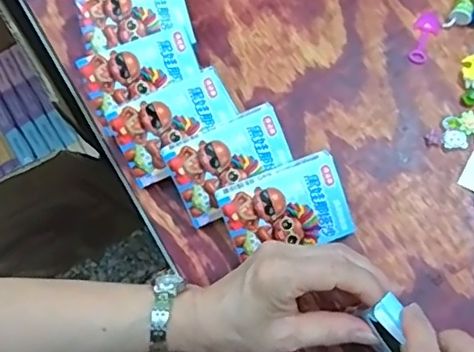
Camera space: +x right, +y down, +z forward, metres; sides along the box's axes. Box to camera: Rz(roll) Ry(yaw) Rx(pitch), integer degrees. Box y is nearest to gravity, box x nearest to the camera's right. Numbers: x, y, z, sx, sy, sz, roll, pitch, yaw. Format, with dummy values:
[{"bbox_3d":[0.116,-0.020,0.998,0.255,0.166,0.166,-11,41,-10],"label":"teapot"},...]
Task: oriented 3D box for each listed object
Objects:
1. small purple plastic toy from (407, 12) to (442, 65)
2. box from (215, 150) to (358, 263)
[{"bbox_3d":[0.160,-0.120,0.501,0.023,0.004,0.050,28,80,7],"label":"small purple plastic toy"},{"bbox_3d":[0.038,0.027,0.445,0.091,0.019,0.065,-21,104,-2],"label":"box"}]

